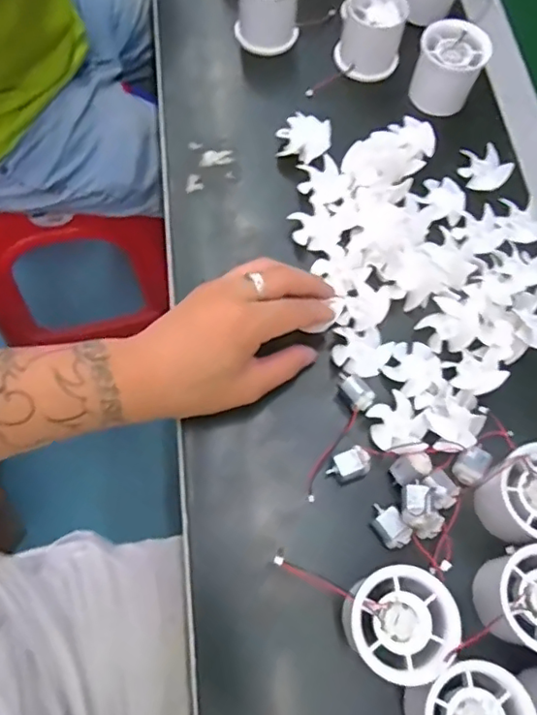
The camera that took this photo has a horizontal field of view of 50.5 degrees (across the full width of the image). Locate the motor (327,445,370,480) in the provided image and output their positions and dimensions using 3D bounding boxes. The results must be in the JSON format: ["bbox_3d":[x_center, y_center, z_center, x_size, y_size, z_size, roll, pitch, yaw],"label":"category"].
[{"bbox_3d":[0.053,0.072,0.375,0.027,0.014,0.018,-23,71,-13],"label":"motor"}]

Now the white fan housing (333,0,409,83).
[{"bbox_3d":[0.091,-0.288,0.505,0.055,0.049,0.054,2,67,-4],"label":"white fan housing"}]

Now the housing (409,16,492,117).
[{"bbox_3d":[0.156,-0.251,0.492,0.054,0.048,0.056,2,67,-4],"label":"housing"}]

